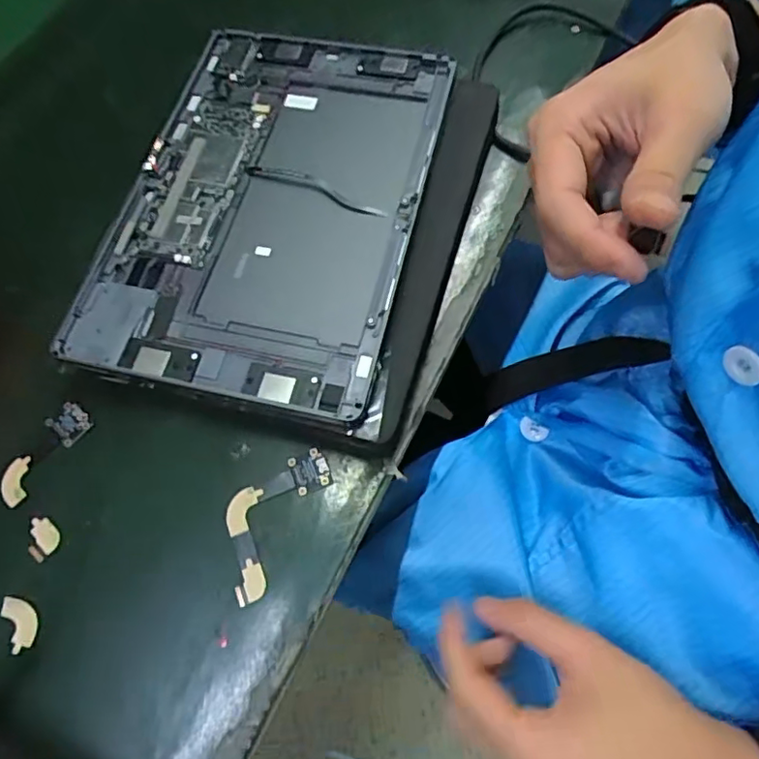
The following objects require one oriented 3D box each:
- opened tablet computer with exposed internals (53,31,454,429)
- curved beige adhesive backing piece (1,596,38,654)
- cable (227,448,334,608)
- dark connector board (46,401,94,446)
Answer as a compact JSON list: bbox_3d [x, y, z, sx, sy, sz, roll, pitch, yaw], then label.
[{"bbox_3d":[-0.062,-0.105,0.341,0.167,0.015,0.251,11,66,9],"label":"opened tablet computer with exposed internals"},{"bbox_3d":[-0.170,0.114,0.277,0.013,0.004,0.025,-21,73,-21],"label":"curved beige adhesive backing piece"},{"bbox_3d":[-0.056,0.068,0.295,0.037,0.005,0.079,28,71,15],"label":"cable"},{"bbox_3d":[-0.167,0.023,0.315,0.021,0.004,0.019,37,73,18],"label":"dark connector board"}]

